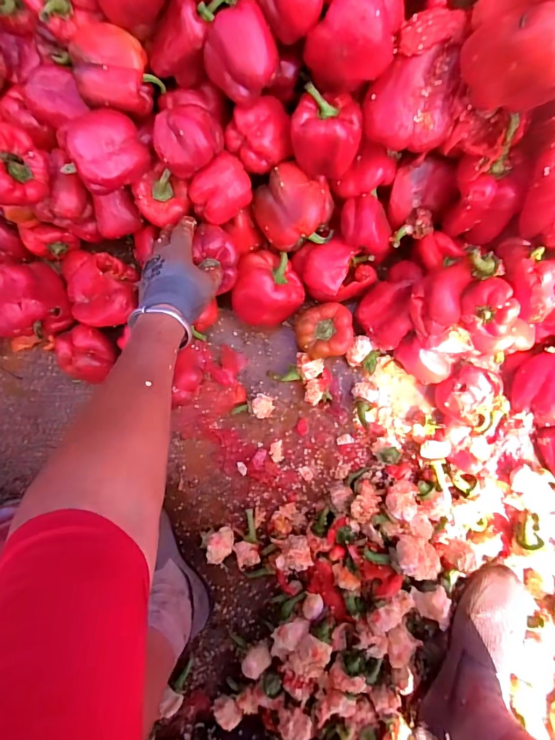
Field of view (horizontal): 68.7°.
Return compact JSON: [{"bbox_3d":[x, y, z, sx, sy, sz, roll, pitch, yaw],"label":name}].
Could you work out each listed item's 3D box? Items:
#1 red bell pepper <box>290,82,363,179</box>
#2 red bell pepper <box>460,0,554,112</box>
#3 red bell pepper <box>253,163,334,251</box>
[{"bbox_3d":[0.055,-0.266,0.461,0.077,0.068,0.073,0,88,3],"label":"red bell pepper"},{"bbox_3d":[0.222,-0.286,0.348,0.107,0.089,0.076,26,89,4],"label":"red bell pepper"},{"bbox_3d":[0.021,-0.204,0.512,0.095,0.069,0.082,-12,87,2],"label":"red bell pepper"}]

